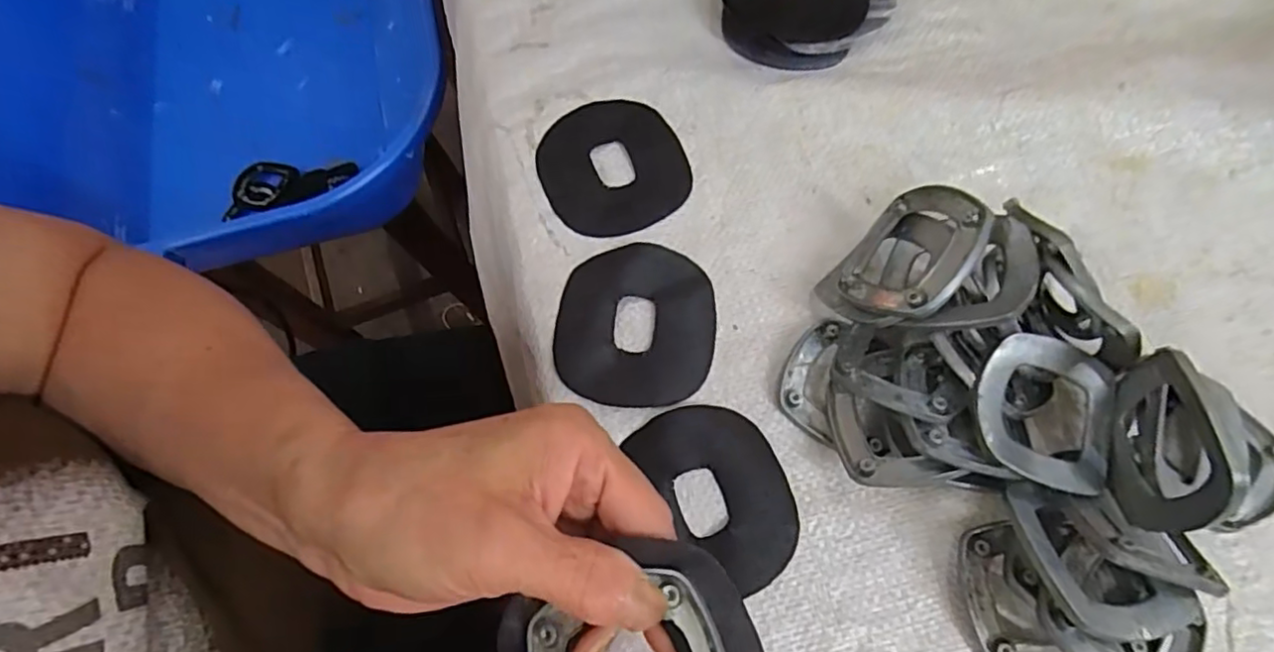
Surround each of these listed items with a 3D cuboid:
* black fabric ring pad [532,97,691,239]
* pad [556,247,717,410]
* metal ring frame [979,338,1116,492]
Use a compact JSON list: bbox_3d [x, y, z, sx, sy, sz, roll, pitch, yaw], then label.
[{"bbox_3d":[-0.013,-0.087,0.339,0.077,0.004,0.080,-19,69,-5],"label":"black fabric ring pad"},{"bbox_3d":[-0.001,-0.001,0.306,0.074,0.006,0.080,4,69,4],"label":"pad"},{"bbox_3d":[0.163,0.034,0.252,0.057,0.007,0.058,12,76,-8],"label":"metal ring frame"}]

